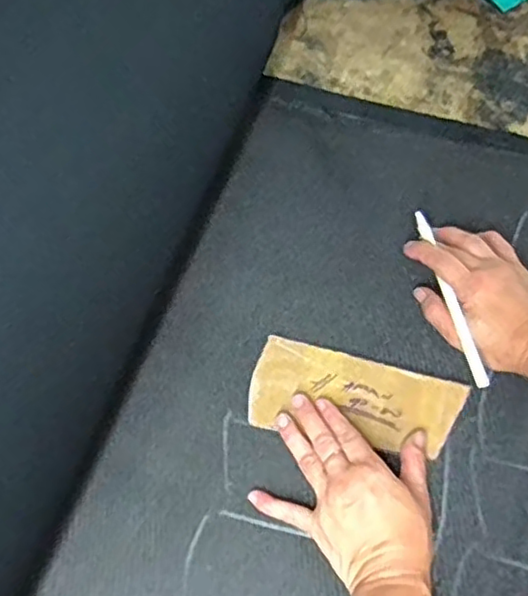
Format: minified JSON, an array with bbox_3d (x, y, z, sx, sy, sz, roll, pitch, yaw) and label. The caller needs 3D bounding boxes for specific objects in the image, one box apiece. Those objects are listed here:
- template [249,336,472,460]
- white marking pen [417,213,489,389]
[{"bbox_3d":[0.072,0.079,0.513,0.160,0.006,0.069,12,70,5],"label":"template"},{"bbox_3d":[0.149,-0.003,0.523,0.010,0.009,0.159,-11,65,-6],"label":"white marking pen"}]

